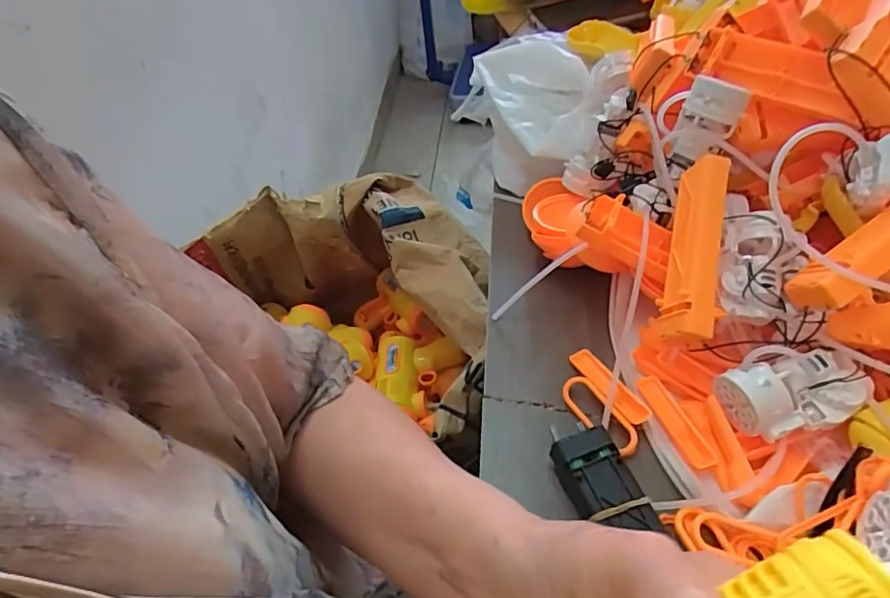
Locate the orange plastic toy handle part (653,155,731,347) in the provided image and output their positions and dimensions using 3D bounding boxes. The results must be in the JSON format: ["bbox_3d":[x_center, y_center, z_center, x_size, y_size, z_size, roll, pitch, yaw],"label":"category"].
[{"bbox_3d":[0.145,-0.030,0.314,0.026,0.031,0.110,11,76,15],"label":"orange plastic toy handle part"}]

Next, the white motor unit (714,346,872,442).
[{"bbox_3d":[0.185,0.049,0.287,0.064,0.031,0.042,-16,49,-8],"label":"white motor unit"}]

